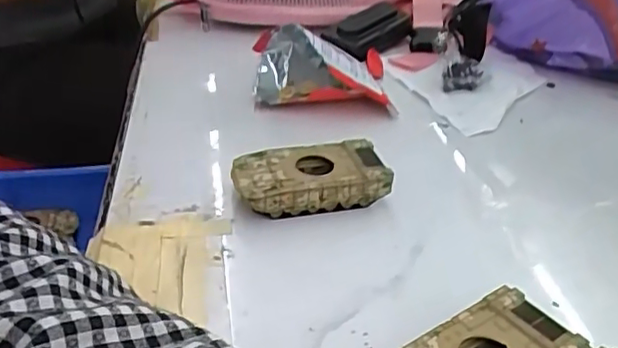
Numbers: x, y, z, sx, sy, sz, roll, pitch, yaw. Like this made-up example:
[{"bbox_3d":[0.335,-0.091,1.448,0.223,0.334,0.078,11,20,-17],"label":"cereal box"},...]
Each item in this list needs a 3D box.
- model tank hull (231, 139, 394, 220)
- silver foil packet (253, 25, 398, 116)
[{"bbox_3d":[0.000,0.005,0.392,0.094,0.030,0.045,-6,32,-15],"label":"model tank hull"},{"bbox_3d":[0.010,-0.090,0.509,0.108,0.062,0.072,-1,31,-7],"label":"silver foil packet"}]

